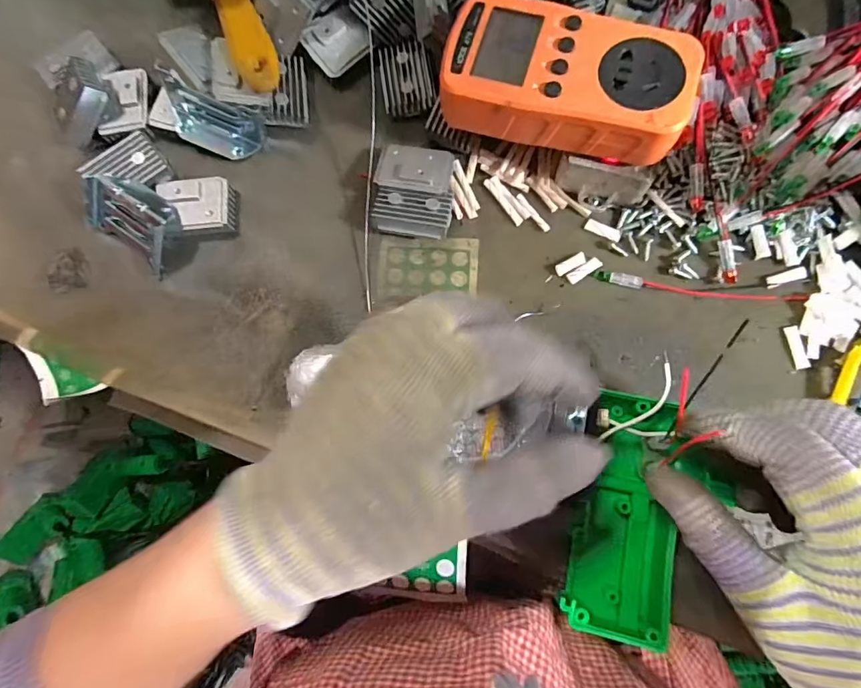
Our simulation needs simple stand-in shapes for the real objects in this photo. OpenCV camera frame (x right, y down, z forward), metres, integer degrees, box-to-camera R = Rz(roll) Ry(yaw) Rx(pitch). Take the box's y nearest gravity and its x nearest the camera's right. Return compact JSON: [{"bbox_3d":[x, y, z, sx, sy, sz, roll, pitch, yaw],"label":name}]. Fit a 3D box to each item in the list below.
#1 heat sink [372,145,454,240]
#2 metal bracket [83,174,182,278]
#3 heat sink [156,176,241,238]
[{"bbox_3d":[-0.010,-0.093,0.288,0.046,0.019,0.057,5,80,3],"label":"heat sink"},{"bbox_3d":[-0.183,-0.079,0.284,0.062,0.019,0.039,35,82,7],"label":"metal bracket"},{"bbox_3d":[-0.144,-0.084,0.292,0.045,0.015,0.036,-6,79,1],"label":"heat sink"}]

